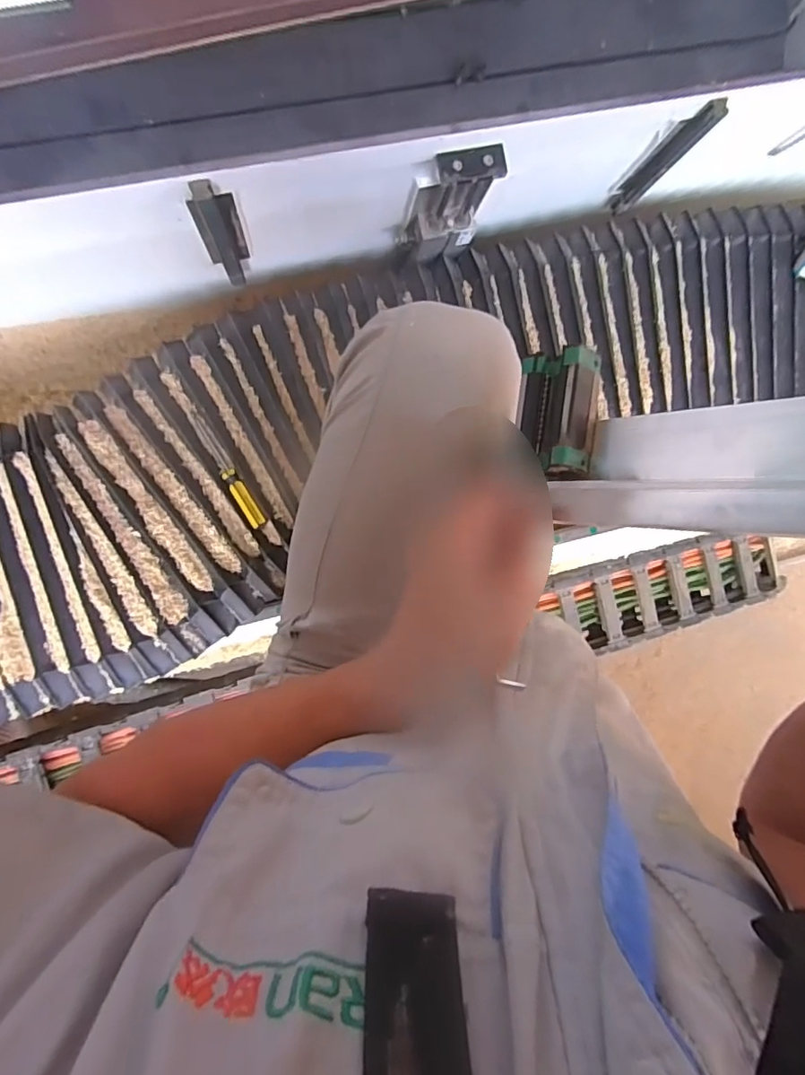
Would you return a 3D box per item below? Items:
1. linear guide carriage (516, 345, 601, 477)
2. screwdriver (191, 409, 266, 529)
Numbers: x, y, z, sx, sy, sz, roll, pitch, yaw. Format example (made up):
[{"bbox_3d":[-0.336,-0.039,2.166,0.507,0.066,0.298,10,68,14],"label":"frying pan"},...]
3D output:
[{"bbox_3d":[0.098,-0.077,0.332,0.030,0.039,0.077,7,89,-29],"label":"linear guide carriage"},{"bbox_3d":[-0.220,-0.086,0.654,0.022,0.021,0.166,-31,93,-6],"label":"screwdriver"}]

